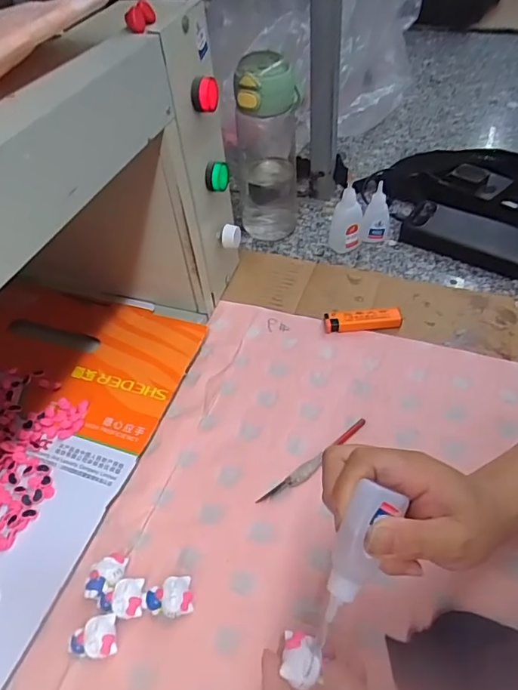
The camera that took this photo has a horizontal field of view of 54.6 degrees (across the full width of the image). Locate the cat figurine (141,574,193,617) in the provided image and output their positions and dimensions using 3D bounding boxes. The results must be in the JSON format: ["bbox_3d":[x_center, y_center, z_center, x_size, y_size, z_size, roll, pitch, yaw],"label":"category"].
[{"bbox_3d":[-0.066,0.184,0.364,0.035,0.018,0.026,-11,48,-7],"label":"cat figurine"}]

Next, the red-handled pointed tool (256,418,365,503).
[{"bbox_3d":[0.051,0.101,0.437,0.121,0.008,0.015,-32,54,-23],"label":"red-handled pointed tool"}]

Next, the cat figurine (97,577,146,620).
[{"bbox_3d":[-0.100,0.184,0.364,0.031,0.012,0.025,-2,48,1],"label":"cat figurine"}]

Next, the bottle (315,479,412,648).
[{"bbox_3d":[0.050,0.116,0.266,0.025,0.019,0.086,21,92,21],"label":"bottle"}]

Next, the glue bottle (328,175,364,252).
[{"bbox_3d":[0.110,-0.160,0.627,0.038,0.097,0.021,6,48,8],"label":"glue bottle"}]

